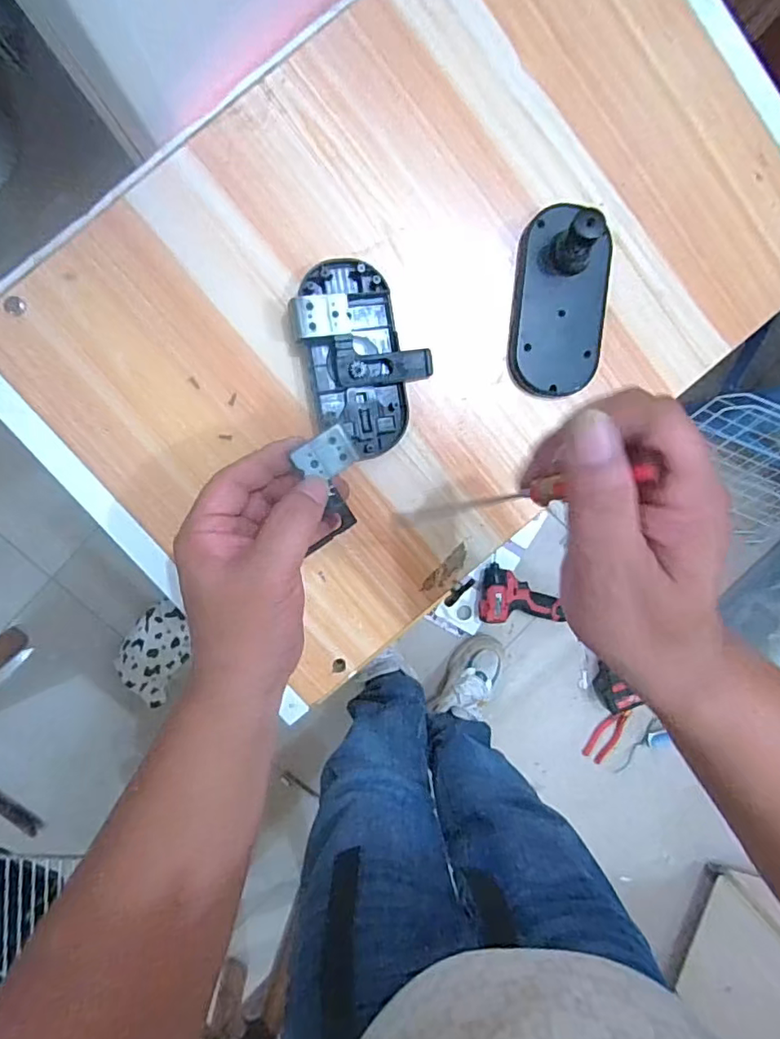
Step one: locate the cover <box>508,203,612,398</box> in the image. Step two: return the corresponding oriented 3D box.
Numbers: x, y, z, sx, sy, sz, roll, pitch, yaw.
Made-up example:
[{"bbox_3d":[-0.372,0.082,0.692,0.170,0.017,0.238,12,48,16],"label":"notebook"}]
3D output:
[{"bbox_3d":[0.121,-0.148,0.374,0.066,0.045,0.121,3,96,-4],"label":"cover"}]

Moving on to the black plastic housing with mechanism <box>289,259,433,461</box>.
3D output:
[{"bbox_3d":[-0.016,-0.109,0.373,0.080,0.030,0.125,-15,97,-2],"label":"black plastic housing with mechanism"}]

